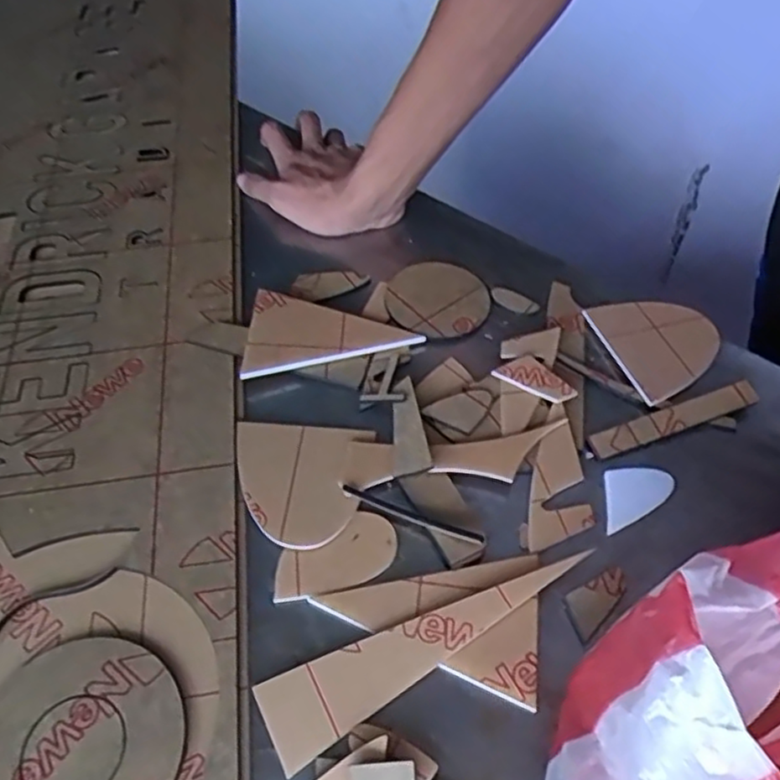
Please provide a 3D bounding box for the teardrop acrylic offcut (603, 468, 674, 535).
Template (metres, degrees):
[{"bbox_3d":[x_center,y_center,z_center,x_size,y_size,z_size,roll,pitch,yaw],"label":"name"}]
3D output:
[{"bbox_3d":[0.133,0.056,0.373,0.048,0.004,0.030,-26,56,-18],"label":"teardrop acrylic offcut"}]

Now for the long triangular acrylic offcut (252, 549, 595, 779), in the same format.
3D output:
[{"bbox_3d":[0.016,0.117,0.328,0.165,0.008,0.038,-26,56,-18],"label":"long triangular acrylic offcut"}]

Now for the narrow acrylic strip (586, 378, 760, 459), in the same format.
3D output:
[{"bbox_3d":[0.167,0.016,0.399,0.105,0.005,0.018,-19,65,-9],"label":"narrow acrylic strip"}]

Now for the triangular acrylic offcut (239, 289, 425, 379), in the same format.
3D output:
[{"bbox_3d":[-0.045,-0.044,0.445,0.111,0.007,0.062,-13,52,-13],"label":"triangular acrylic offcut"}]

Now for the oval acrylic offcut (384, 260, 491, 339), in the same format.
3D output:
[{"bbox_3d":[0.032,-0.064,0.464,0.067,0.005,0.070,-24,55,-17],"label":"oval acrylic offcut"}]

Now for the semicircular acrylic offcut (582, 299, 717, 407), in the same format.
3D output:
[{"bbox_3d":[0.173,-0.033,0.437,0.079,0.010,0.079,-20,53,-17],"label":"semicircular acrylic offcut"}]

